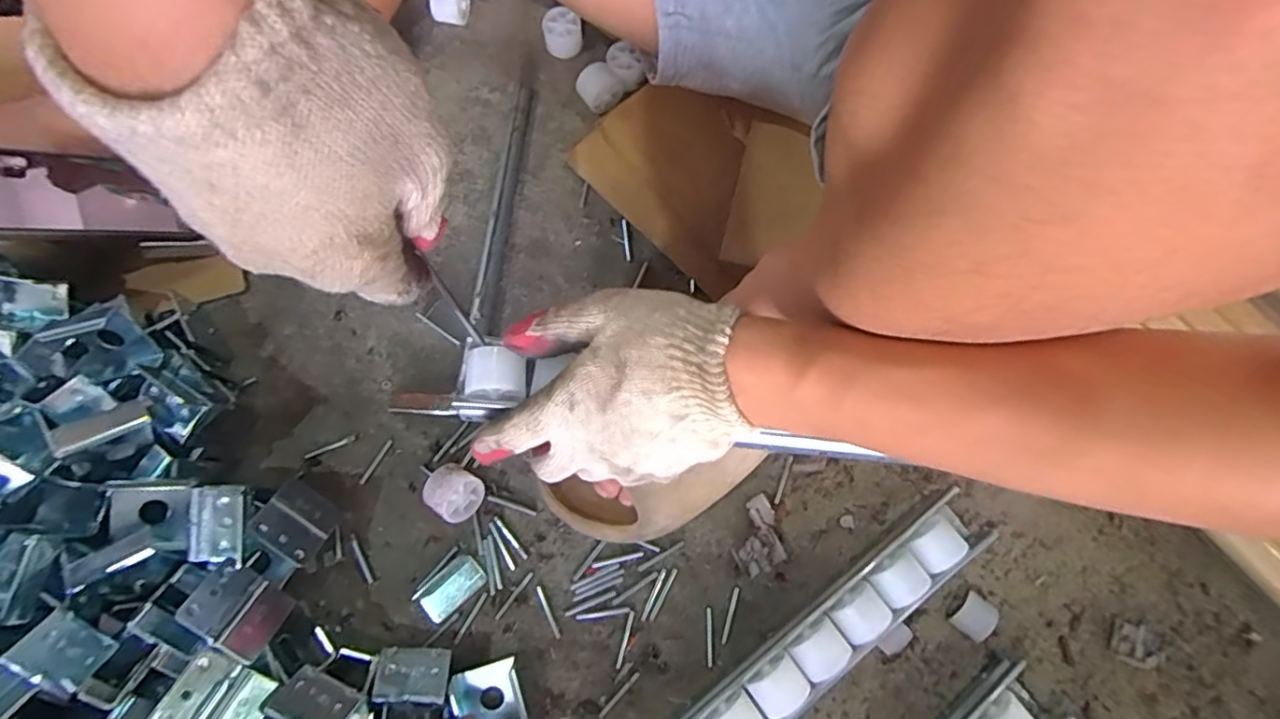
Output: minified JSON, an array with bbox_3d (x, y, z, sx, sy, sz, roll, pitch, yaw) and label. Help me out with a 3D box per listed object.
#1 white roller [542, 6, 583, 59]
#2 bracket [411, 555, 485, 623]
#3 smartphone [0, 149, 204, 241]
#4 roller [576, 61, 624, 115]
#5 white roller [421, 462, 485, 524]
[{"bbox_3d":[-0.070,-0.295,0.560,0.035,0.030,0.030,-6,73,-4],"label":"white roller"},{"bbox_3d":[-0.133,0.159,0.433,0.045,0.007,0.026,-42,78,-13],"label":"bracket"},{"bbox_3d":[-0.411,-0.117,0.440,0.132,0.013,0.069,-7,68,-36],"label":"smartphone"},{"bbox_3d":[-0.036,-0.234,0.541,0.033,0.030,0.037,36,75,9],"label":"roller"},{"bbox_3d":[-0.132,0.095,0.440,0.035,0.037,0.034,29,74,7],"label":"white roller"}]

